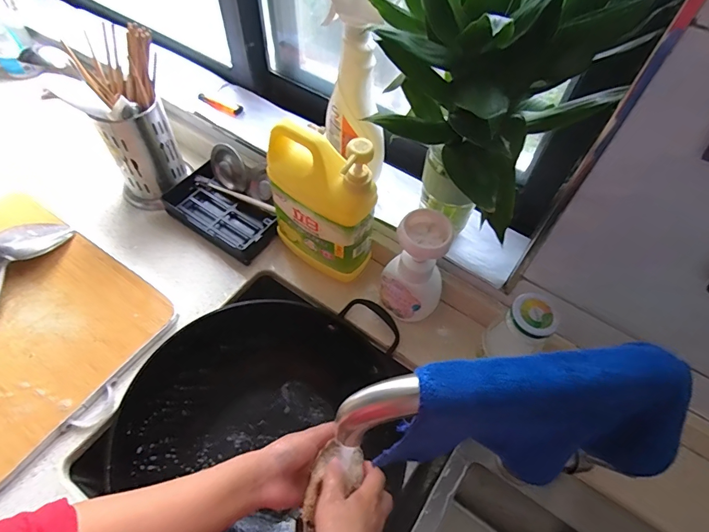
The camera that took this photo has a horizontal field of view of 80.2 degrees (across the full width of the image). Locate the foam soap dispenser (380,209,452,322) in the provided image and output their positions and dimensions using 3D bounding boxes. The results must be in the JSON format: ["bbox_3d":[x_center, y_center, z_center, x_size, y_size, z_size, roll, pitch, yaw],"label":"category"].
[{"bbox_3d":[0.080,0.004,0.547,0.062,0.157,0.067,-29,63,-19],"label":"foam soap dispenser"}]

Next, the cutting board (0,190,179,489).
[{"bbox_3d":[-0.472,0.069,0.564,0.373,0.028,0.292,32,61,16],"label":"cutting board"}]

